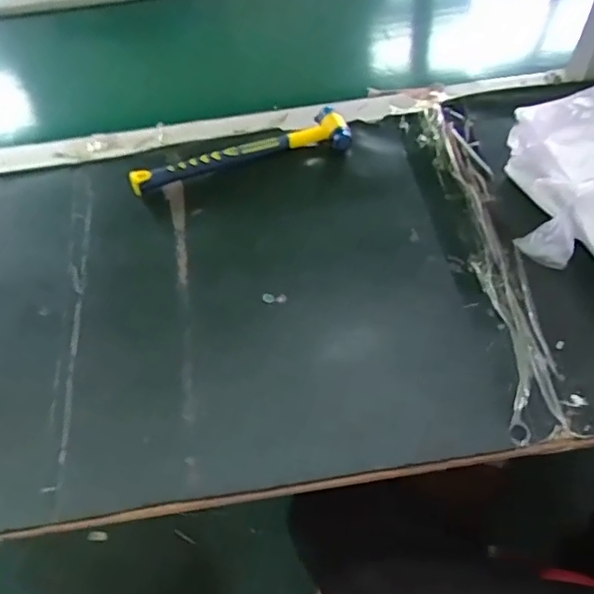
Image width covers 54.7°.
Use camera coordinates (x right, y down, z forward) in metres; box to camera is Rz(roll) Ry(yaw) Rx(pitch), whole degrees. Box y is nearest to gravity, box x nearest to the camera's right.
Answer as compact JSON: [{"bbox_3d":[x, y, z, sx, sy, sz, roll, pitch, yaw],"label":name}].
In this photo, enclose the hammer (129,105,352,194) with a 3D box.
[{"bbox_3d":[-0.062,-0.165,0.644,0.244,0.025,0.057,-12,61,-5],"label":"hammer"}]

